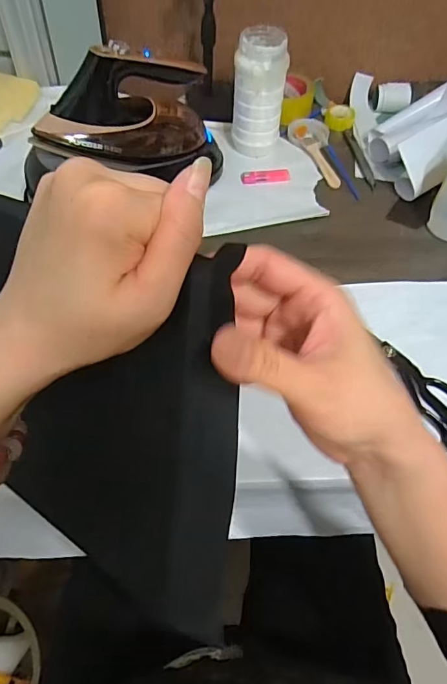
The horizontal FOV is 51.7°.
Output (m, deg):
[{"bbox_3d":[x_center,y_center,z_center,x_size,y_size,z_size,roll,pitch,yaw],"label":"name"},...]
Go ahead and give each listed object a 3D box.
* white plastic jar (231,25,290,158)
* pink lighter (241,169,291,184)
[{"bbox_3d":[0.055,-0.384,0.721,0.075,0.167,0.069,7,57,2],"label":"white plastic jar"},{"bbox_3d":[0.069,-0.270,0.749,0.081,0.009,0.022,-10,58,-9],"label":"pink lighter"}]

